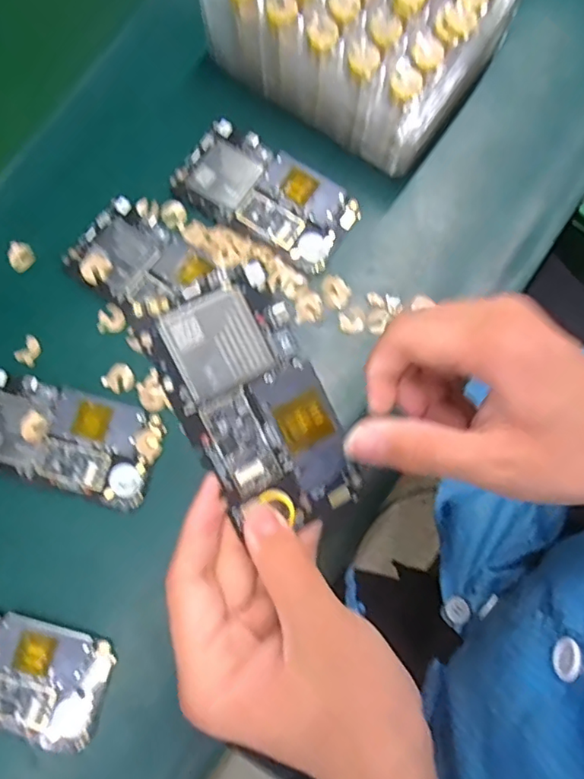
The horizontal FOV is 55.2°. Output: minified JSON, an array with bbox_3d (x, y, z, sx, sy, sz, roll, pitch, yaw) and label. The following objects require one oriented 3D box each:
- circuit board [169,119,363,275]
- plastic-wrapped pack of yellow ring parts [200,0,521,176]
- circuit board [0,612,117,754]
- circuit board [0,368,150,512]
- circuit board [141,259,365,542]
[{"bbox_3d":[-0.019,-0.138,0.400,0.123,0.010,0.068,33,82,8],"label":"circuit board"},{"bbox_3d":[0.048,-0.258,0.390,0.177,0.074,0.149,34,82,8],"label":"plastic-wrapped pack of yellow ring parts"},{"bbox_3d":[-0.176,0.173,0.344,0.125,0.006,0.066,18,80,6],"label":"circuit board"},{"bbox_3d":[-0.154,0.032,0.371,0.121,0.007,0.065,15,80,5],"label":"circuit board"},{"bbox_3d":[-0.016,0.007,0.259,0.064,0.004,0.122,-28,97,-15],"label":"circuit board"}]

